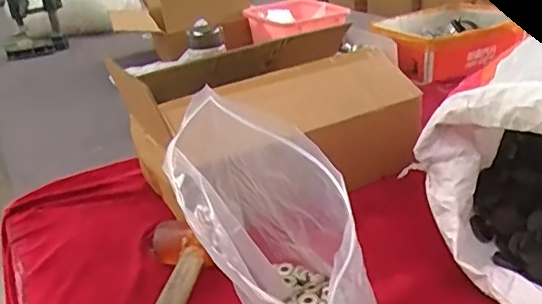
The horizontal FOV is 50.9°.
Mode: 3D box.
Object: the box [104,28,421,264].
[{"bbox_3d":[0.026,-0.043,0.818,0.341,0.184,0.218,-21,29,-27],"label":"box"}]

